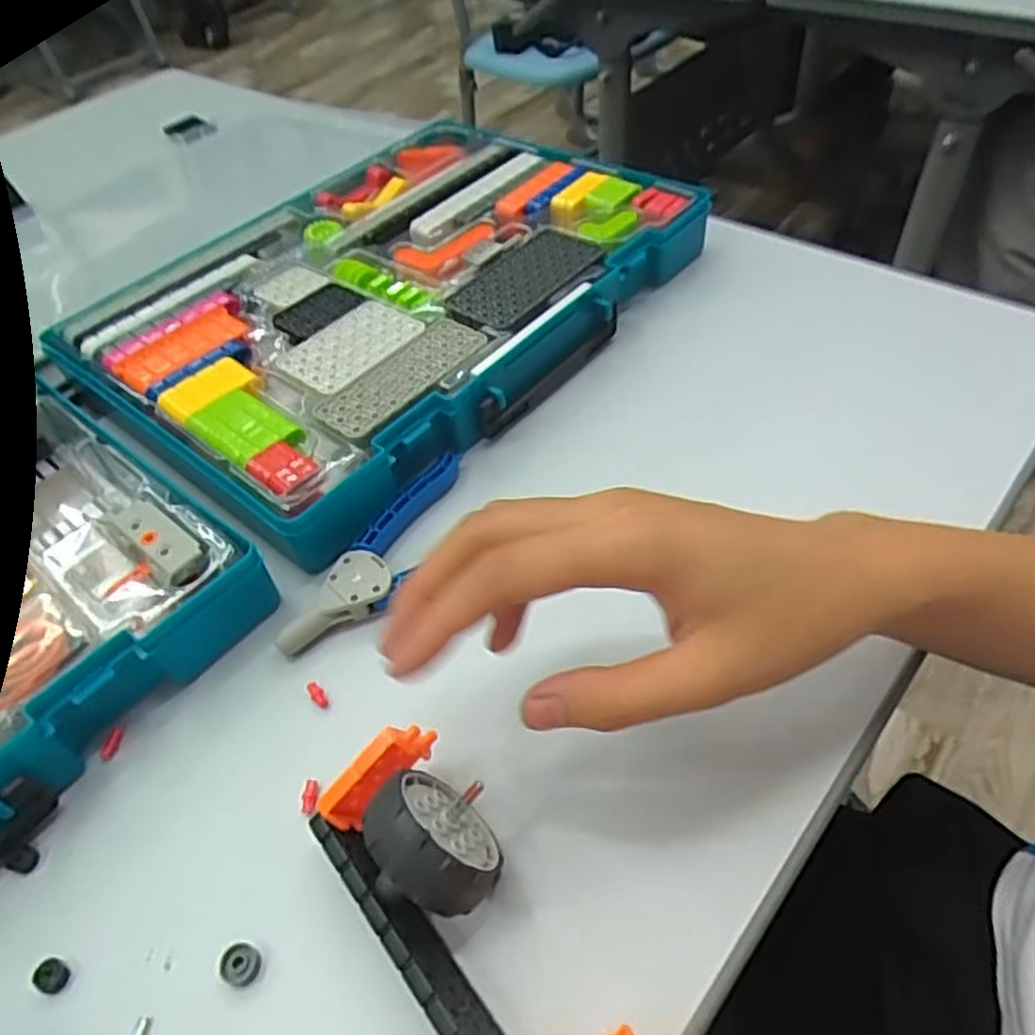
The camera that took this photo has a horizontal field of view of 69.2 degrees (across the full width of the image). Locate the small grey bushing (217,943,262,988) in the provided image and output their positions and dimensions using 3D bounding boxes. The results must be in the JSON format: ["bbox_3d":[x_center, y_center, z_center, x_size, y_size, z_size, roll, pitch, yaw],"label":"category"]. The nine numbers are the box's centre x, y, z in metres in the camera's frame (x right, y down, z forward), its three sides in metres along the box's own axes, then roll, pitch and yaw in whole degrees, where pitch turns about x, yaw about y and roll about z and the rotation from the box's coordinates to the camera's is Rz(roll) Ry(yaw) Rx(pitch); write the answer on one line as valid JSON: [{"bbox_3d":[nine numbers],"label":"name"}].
[{"bbox_3d":[-0.096,0.154,0.258,0.013,0.005,0.012,2,49,8],"label":"small grey bushing"}]

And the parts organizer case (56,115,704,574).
[{"bbox_3d":[-0.081,-0.149,0.474,0.259,0.038,0.347,32,59,29],"label":"parts organizer case"}]

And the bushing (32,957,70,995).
[{"bbox_3d":[-0.163,0.160,0.261,0.011,0.005,0.009,23,55,24],"label":"bushing"}]

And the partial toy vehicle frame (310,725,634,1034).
[{"bbox_3d":[-0.011,0.134,0.234,0.051,0.066,0.148,-31,53,-20],"label":"partial toy vehicle frame"}]

